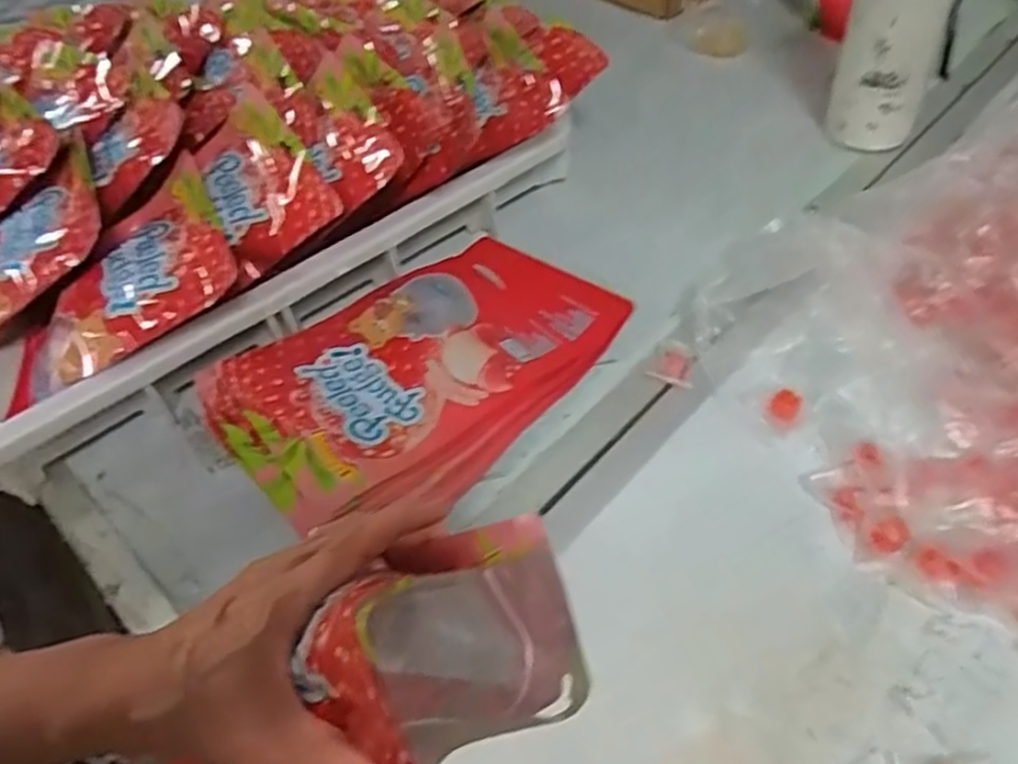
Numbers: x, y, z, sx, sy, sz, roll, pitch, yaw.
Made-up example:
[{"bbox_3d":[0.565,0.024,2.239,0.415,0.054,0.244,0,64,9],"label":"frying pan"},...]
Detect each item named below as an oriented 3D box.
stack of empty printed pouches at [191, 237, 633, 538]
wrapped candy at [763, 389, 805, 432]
[{"bbox_3d":[-0.058,-0.014,0.521,0.276,0.027,0.178,-33,56,-21],"label":"stack of empty printed pouches"},{"bbox_3d":[0.182,0.018,0.481,0.024,0.014,0.025,-2,50,2],"label":"wrapped candy"}]

